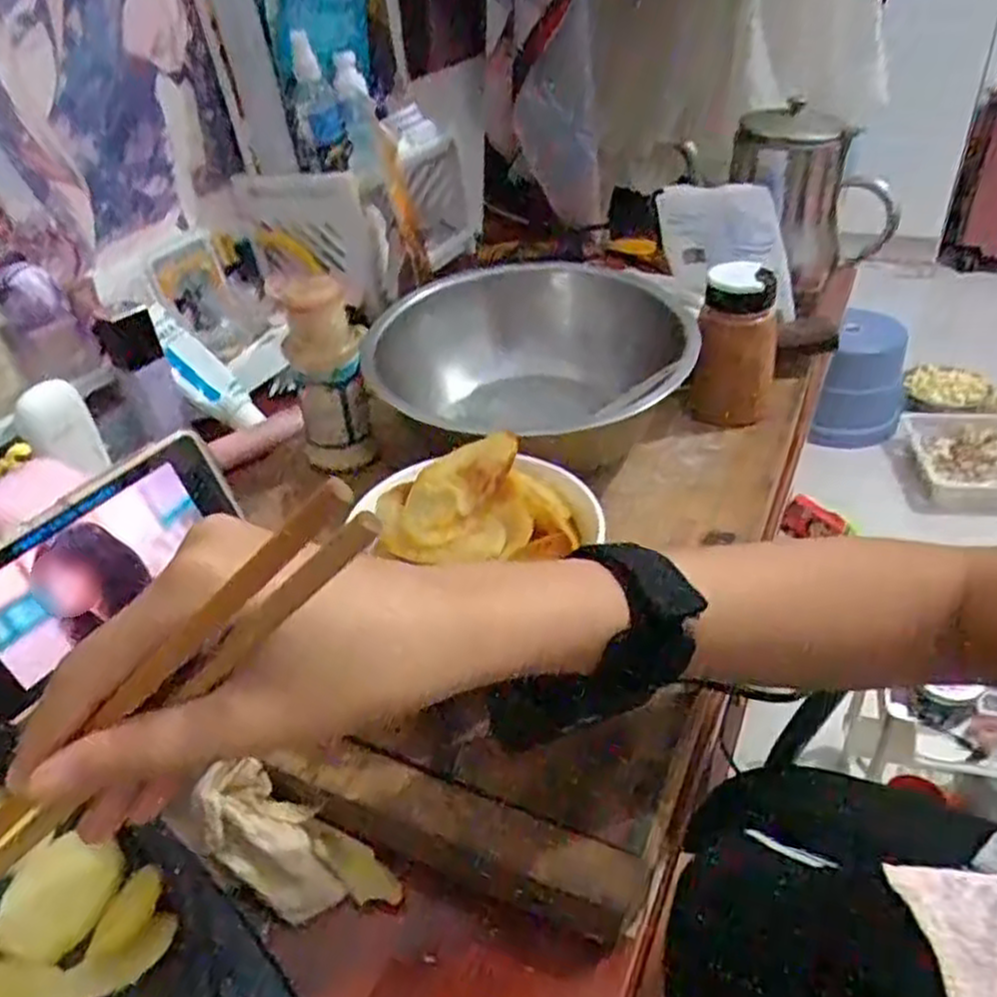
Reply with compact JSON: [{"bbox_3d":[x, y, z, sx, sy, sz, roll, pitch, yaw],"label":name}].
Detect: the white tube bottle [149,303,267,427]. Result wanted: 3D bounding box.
[{"bbox_3d":[-0.240,-0.104,0.622,0.127,0.022,0.037,46,51,5],"label":"white tube bottle"}]

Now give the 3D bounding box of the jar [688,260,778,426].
[{"bbox_3d":[0.169,-0.110,0.539,0.052,0.108,0.051,9,38,18],"label":"jar"}]

